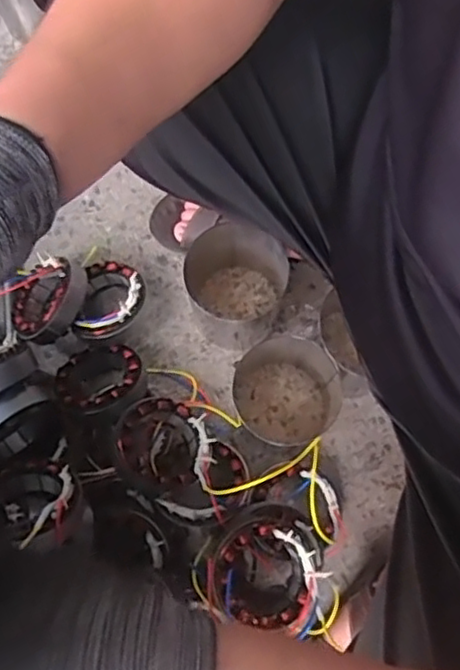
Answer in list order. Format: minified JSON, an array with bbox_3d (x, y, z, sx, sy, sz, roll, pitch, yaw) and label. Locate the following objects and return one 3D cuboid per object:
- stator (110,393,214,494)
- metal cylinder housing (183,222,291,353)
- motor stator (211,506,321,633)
[{"bbox_3d":[-0.083,0.132,0.778,0.112,0.071,0.115,0,77,1],"label":"stator"},{"bbox_3d":[0.010,-0.061,0.819,0.125,0.158,0.122,0,77,1],"label":"metal cylinder housing"},{"bbox_3d":[0.040,0.257,0.737,0.122,0.106,0.123,22,78,6],"label":"motor stator"}]

